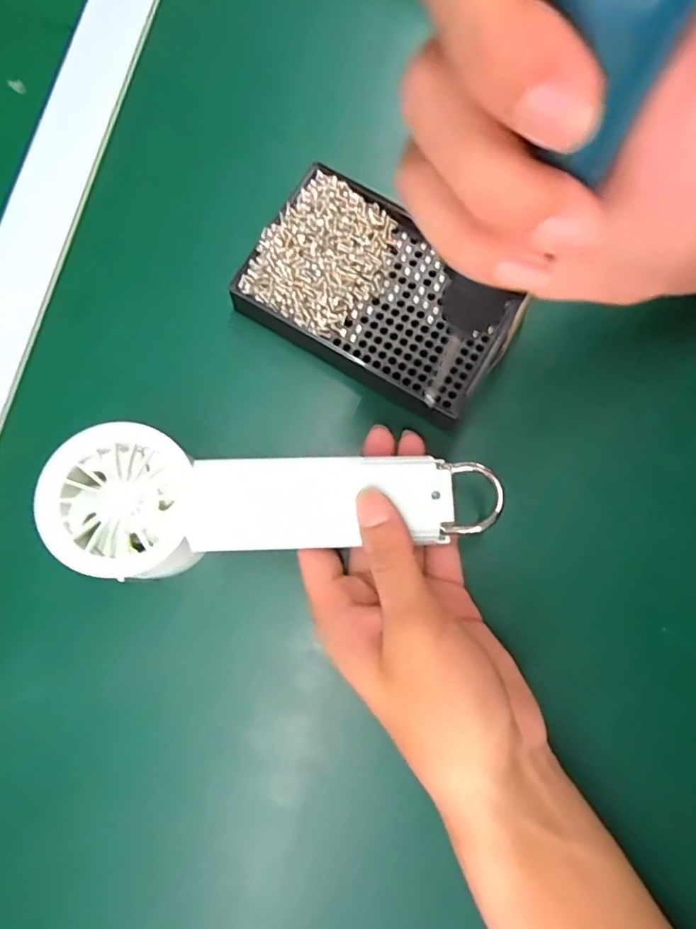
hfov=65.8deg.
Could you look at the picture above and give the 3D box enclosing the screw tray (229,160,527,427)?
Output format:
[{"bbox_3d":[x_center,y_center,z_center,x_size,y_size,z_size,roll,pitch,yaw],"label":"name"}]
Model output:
[{"bbox_3d":[0.018,-0.091,0.288,0.136,0.019,0.091,29,81,4],"label":"screw tray"}]

